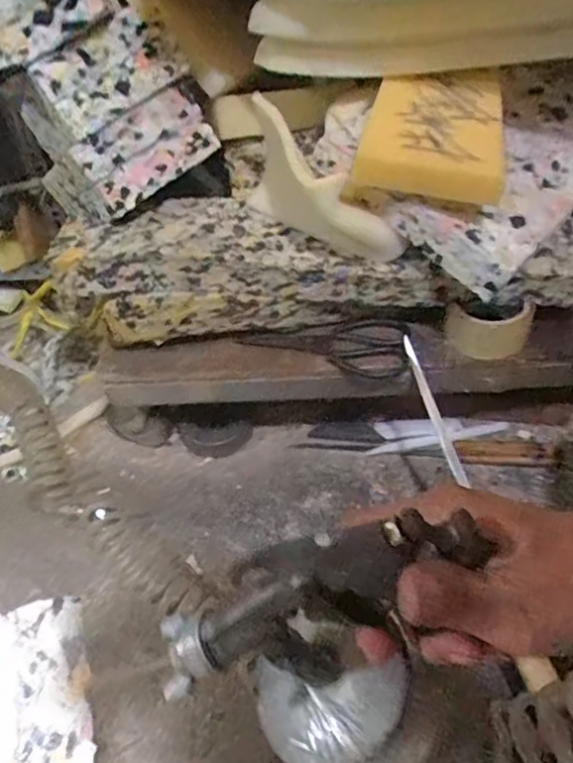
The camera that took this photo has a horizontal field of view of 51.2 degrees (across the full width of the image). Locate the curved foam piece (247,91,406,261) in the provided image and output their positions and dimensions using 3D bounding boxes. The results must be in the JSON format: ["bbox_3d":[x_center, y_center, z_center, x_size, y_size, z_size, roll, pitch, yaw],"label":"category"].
[{"bbox_3d":[0.032,-0.217,0.658,0.204,0.138,0.044,27,55,28],"label":"curved foam piece"}]

